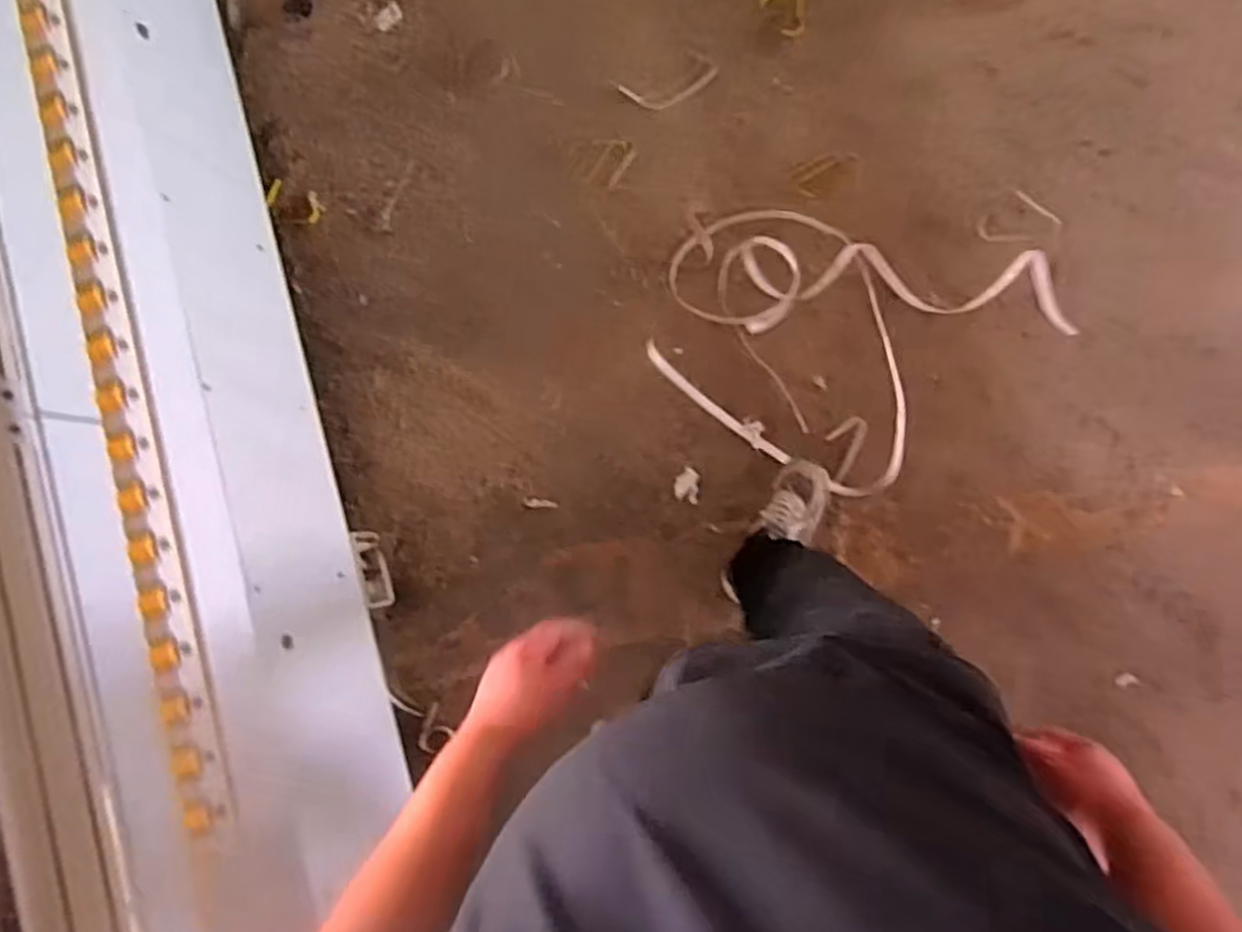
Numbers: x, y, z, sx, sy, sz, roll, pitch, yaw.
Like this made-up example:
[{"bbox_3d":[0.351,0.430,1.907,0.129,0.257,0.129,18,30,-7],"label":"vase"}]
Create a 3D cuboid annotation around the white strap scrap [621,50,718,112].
[{"bbox_3d":[0.097,-0.777,1.579,0.204,0.021,0.102,-9,85,20],"label":"white strap scrap"}]

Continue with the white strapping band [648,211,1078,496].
[{"bbox_3d":[0.425,-0.205,1.424,0.722,0.103,0.487,14,89,9],"label":"white strapping band"}]

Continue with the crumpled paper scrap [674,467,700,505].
[{"bbox_3d":[0.128,0.037,1.497,0.049,0.010,0.067,7,87,9],"label":"crumpled paper scrap"}]

